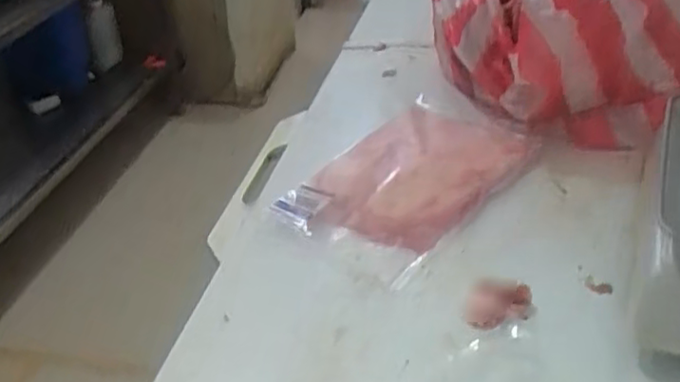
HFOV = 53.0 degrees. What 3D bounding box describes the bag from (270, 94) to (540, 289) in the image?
[{"bbox_3d":[0.074,-0.022,0.721,0.180,0.034,0.273,24,43,34],"label":"bag"}]

